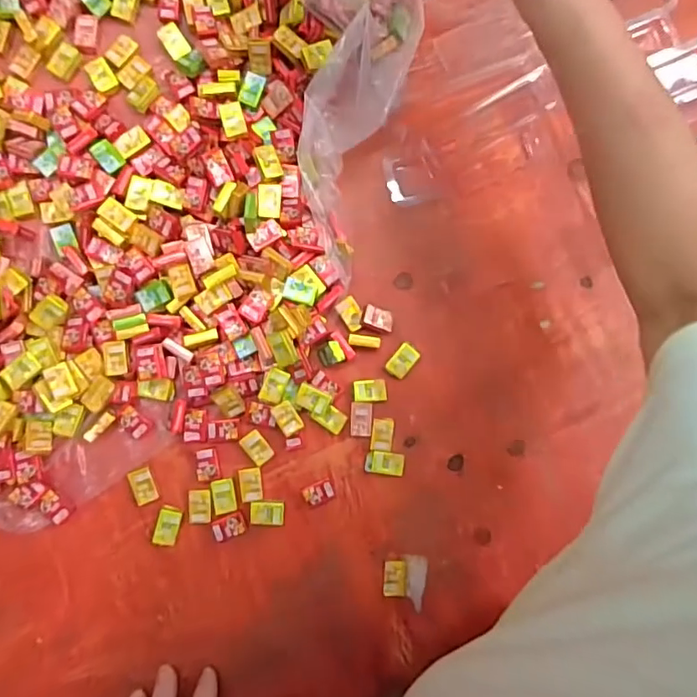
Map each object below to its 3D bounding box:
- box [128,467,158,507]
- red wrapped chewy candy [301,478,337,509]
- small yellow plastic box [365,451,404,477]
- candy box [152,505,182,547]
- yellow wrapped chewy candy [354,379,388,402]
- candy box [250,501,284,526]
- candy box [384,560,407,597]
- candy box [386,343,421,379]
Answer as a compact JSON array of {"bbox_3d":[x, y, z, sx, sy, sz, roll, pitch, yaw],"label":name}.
[{"bbox_3d":[-0.157,0.105,0.398,0.017,0.007,0.026,-20,91,-5],"label":"box"},{"bbox_3d":[-0.023,0.114,0.410,0.024,0.009,0.017,-22,91,-5],"label":"red wrapped chewy candy"},{"bbox_3d":[0.029,0.091,0.415,0.029,0.009,0.018,7,88,-5],"label":"small yellow plastic box"},{"bbox_3d":[-0.138,0.136,0.399,0.016,0.008,0.028,15,88,-5],"label":"candy box"},{"bbox_3d":[0.018,0.034,0.418,0.026,0.004,0.018,-1,89,-5],"label":"yellow wrapped chewy candy"},{"bbox_3d":[-0.063,0.128,0.405,0.026,0.004,0.019,3,89,-5],"label":"candy box"},{"bbox_3d":[0.037,0.182,0.411,0.018,0.007,0.027,2,89,-5],"label":"candy box"},{"bbox_3d":[0.044,0.010,0.419,0.018,0.007,0.028,40,86,-4],"label":"candy box"}]

